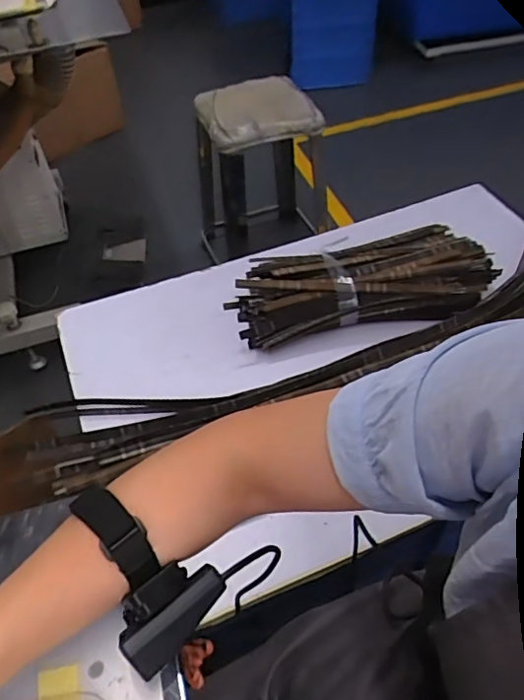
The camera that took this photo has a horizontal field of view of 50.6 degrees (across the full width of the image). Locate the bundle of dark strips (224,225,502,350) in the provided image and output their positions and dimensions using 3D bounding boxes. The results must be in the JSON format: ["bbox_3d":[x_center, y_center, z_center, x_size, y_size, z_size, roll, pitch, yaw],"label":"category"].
[{"bbox_3d":[0.174,-0.119,0.970,0.438,0.089,0.161,-13,47,-7],"label":"bundle of dark strips"}]

